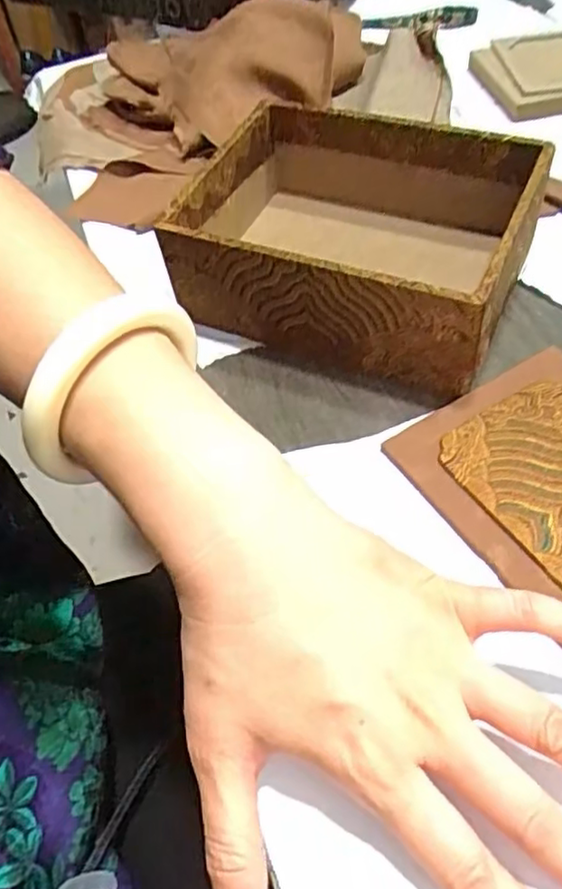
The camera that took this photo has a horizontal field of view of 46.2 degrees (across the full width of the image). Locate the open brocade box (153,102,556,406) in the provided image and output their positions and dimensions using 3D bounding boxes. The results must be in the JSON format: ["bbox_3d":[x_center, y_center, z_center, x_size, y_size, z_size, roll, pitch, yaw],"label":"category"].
[{"bbox_3d":[0.040,-0.120,0.372,0.179,0.063,0.143,18,62,17],"label":"open brocade box"}]

